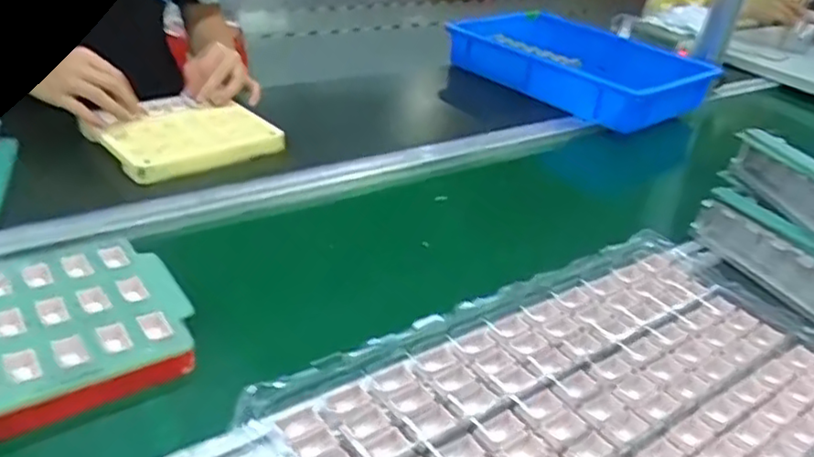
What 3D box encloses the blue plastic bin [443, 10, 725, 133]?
[{"bbox_3d":[0.324,-0.309,1.255,0.444,0.106,0.317,31,38,34],"label":"blue plastic bin"}]

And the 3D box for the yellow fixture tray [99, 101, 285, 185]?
[{"bbox_3d":[-0.280,-0.119,0.852,0.197,0.029,0.145,-18,39,-36],"label":"yellow fixture tray"}]

